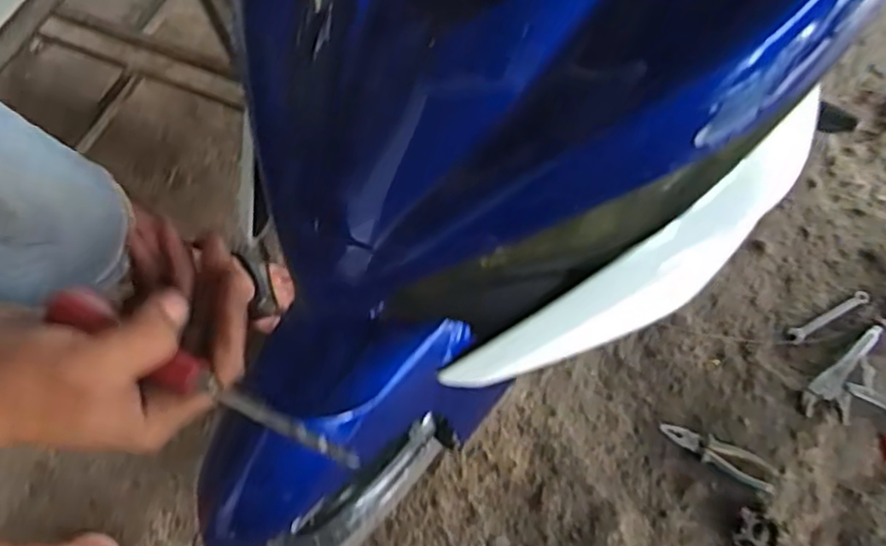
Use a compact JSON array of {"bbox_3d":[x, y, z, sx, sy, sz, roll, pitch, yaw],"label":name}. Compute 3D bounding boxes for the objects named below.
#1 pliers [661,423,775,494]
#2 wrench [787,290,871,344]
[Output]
[{"bbox_3d":[0.422,0.277,0.998,0.175,0.014,0.046,27,71,12],"label":"pliers"},{"bbox_3d":[0.646,0.072,1.090,0.167,0.004,0.026,-25,69,-9],"label":"wrench"}]

